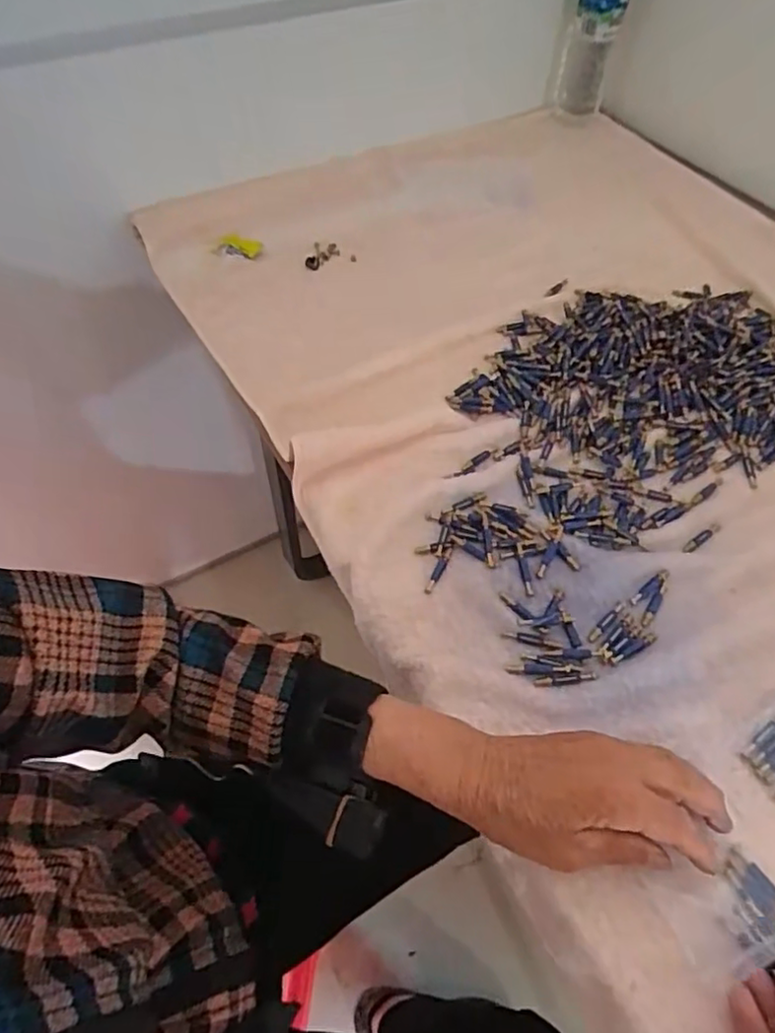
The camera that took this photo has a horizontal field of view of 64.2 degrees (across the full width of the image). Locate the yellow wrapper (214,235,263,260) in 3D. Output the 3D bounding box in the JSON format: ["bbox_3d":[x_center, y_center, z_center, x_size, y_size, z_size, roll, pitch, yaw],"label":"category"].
[{"bbox_3d":[-0.162,-0.295,0.675,0.050,0.019,0.017,-6,53,-23],"label":"yellow wrapper"}]

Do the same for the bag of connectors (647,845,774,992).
[{"bbox_3d":[0.179,0.205,0.323,0.062,0.020,0.051,-17,56,-11],"label":"bag of connectors"}]

